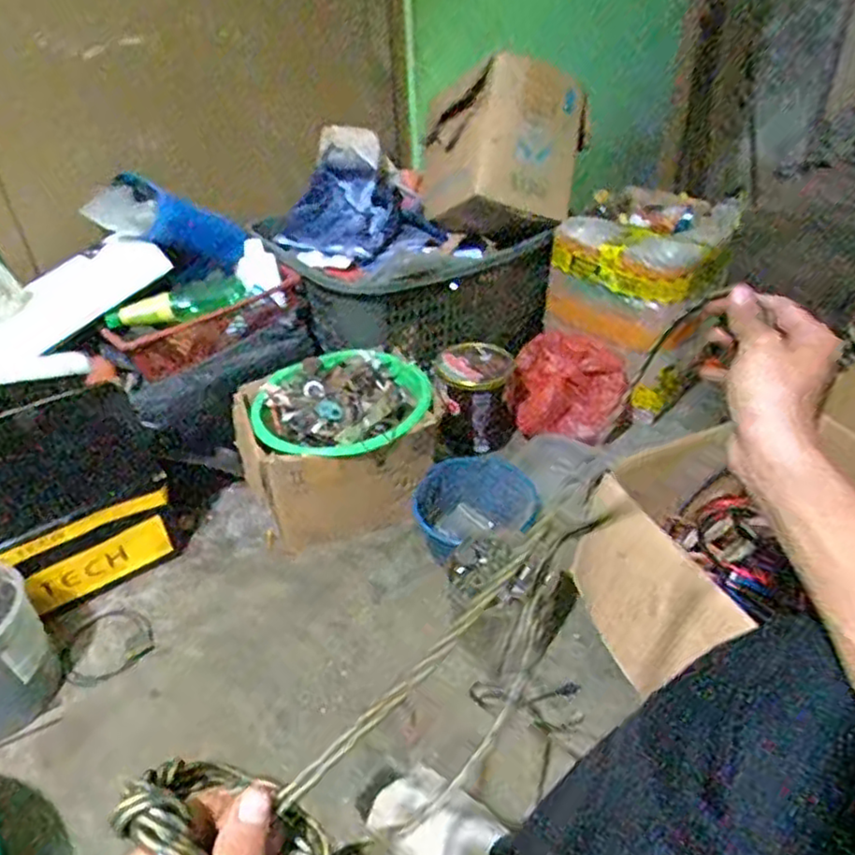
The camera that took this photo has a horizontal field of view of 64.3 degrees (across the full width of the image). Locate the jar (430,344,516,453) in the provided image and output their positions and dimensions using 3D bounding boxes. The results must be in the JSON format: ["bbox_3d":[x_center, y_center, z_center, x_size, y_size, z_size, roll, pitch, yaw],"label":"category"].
[{"bbox_3d":[0.091,-0.060,1.276,0.137,0.137,0.161,1,38,6],"label":"jar"}]

